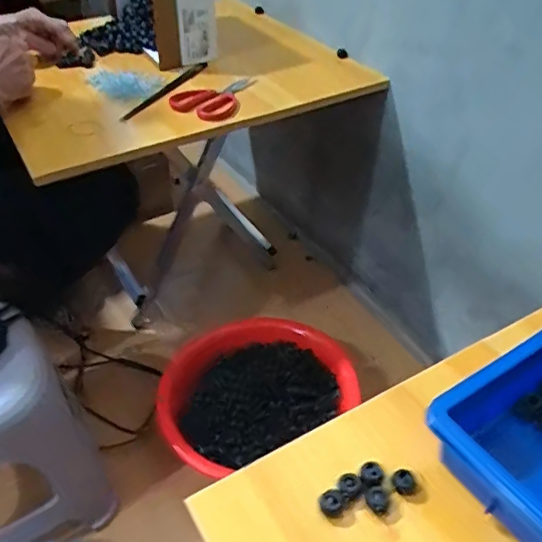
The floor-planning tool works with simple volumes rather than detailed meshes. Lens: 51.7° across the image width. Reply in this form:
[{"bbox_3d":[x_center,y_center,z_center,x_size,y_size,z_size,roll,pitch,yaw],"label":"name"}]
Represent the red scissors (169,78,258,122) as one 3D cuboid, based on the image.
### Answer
[{"bbox_3d":[-0.078,-0.275,0.882,0.155,0.024,0.110,-29,49,-29],"label":"red scissors"}]

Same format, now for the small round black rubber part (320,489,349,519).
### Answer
[{"bbox_3d":[0.042,0.160,0.383,0.017,0.013,0.016,0,41,0],"label":"small round black rubber part"}]

